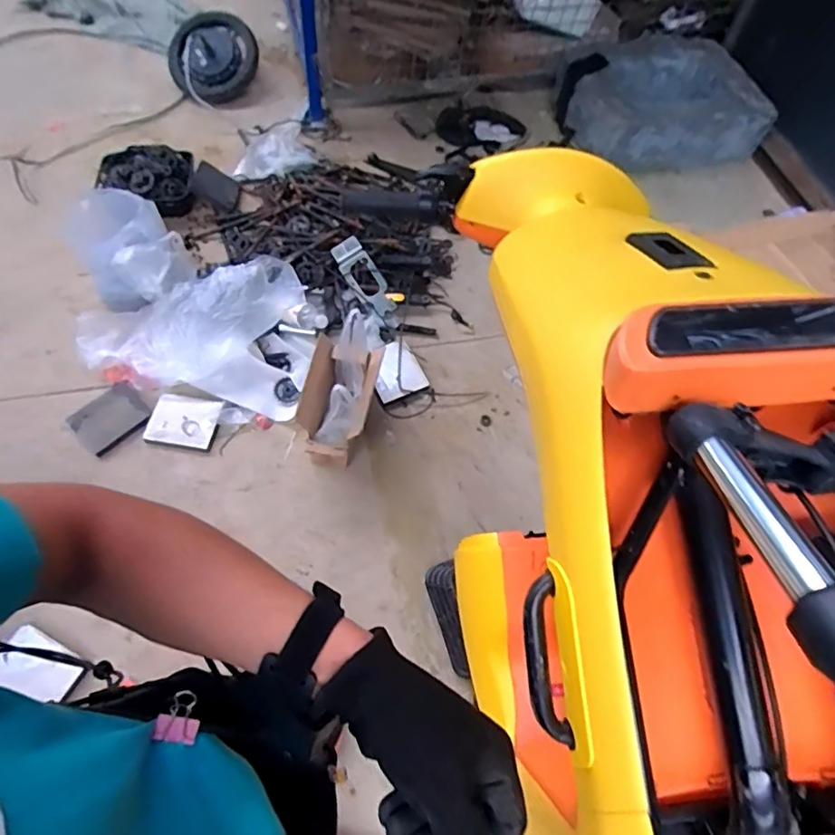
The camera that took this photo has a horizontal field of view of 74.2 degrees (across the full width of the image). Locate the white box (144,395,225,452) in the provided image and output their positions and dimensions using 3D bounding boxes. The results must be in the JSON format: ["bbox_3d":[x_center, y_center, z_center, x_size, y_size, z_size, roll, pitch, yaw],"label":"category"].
[{"bbox_3d":[-0.646,0.010,1.533,0.188,0.022,0.144,9,59,1],"label":"white box"}]

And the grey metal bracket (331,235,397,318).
[{"bbox_3d":[-0.164,-0.441,1.750,0.117,0.038,0.263,-37,98,-18],"label":"grey metal bracket"}]

